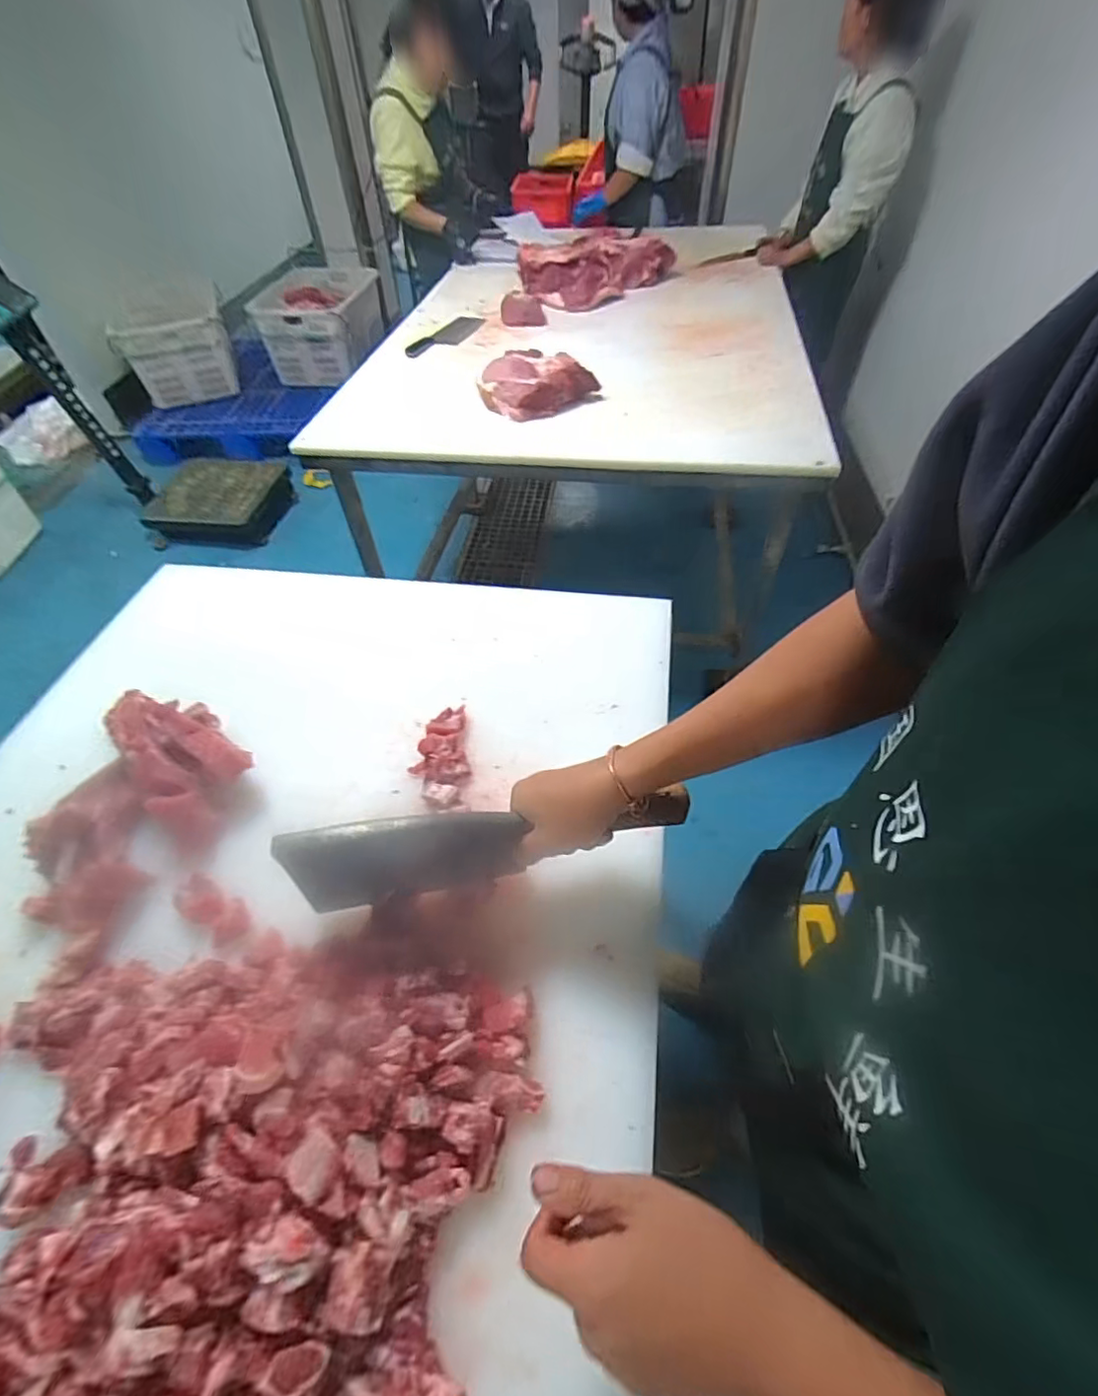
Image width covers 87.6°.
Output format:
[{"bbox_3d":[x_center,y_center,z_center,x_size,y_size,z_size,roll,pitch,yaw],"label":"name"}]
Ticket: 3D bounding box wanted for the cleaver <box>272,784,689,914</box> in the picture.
[{"bbox_3d":[-0.050,0.127,0.497,0.332,0.129,0.022,-9,51,-2],"label":"cleaver"}]

